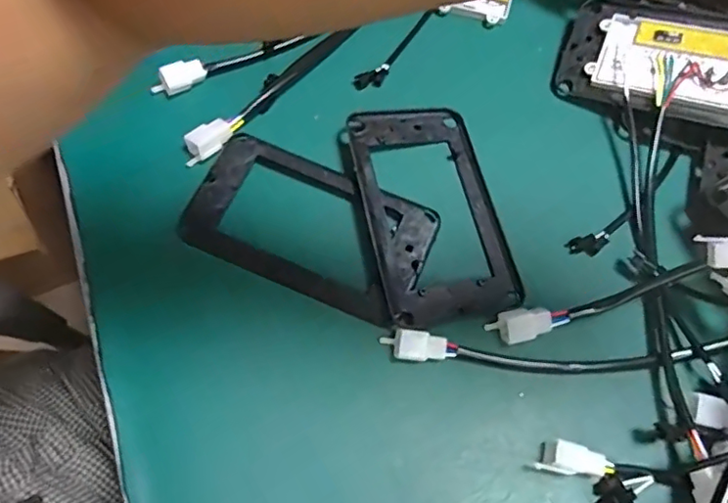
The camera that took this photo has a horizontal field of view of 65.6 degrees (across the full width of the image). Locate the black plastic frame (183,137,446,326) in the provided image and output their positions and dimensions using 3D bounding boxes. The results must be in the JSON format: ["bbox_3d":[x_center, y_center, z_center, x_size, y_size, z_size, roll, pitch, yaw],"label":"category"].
[{"bbox_3d":[-0.035,-0.017,0.367,0.154,0.012,0.089,23,66,11],"label":"black plastic frame"}]

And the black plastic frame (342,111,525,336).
[{"bbox_3d":[0.046,-0.031,0.374,0.089,0.018,0.158,-11,64,-6],"label":"black plastic frame"}]

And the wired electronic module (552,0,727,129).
[{"bbox_3d":[0.230,-0.140,0.415,0.156,0.035,0.093,19,65,9],"label":"wired electronic module"}]

